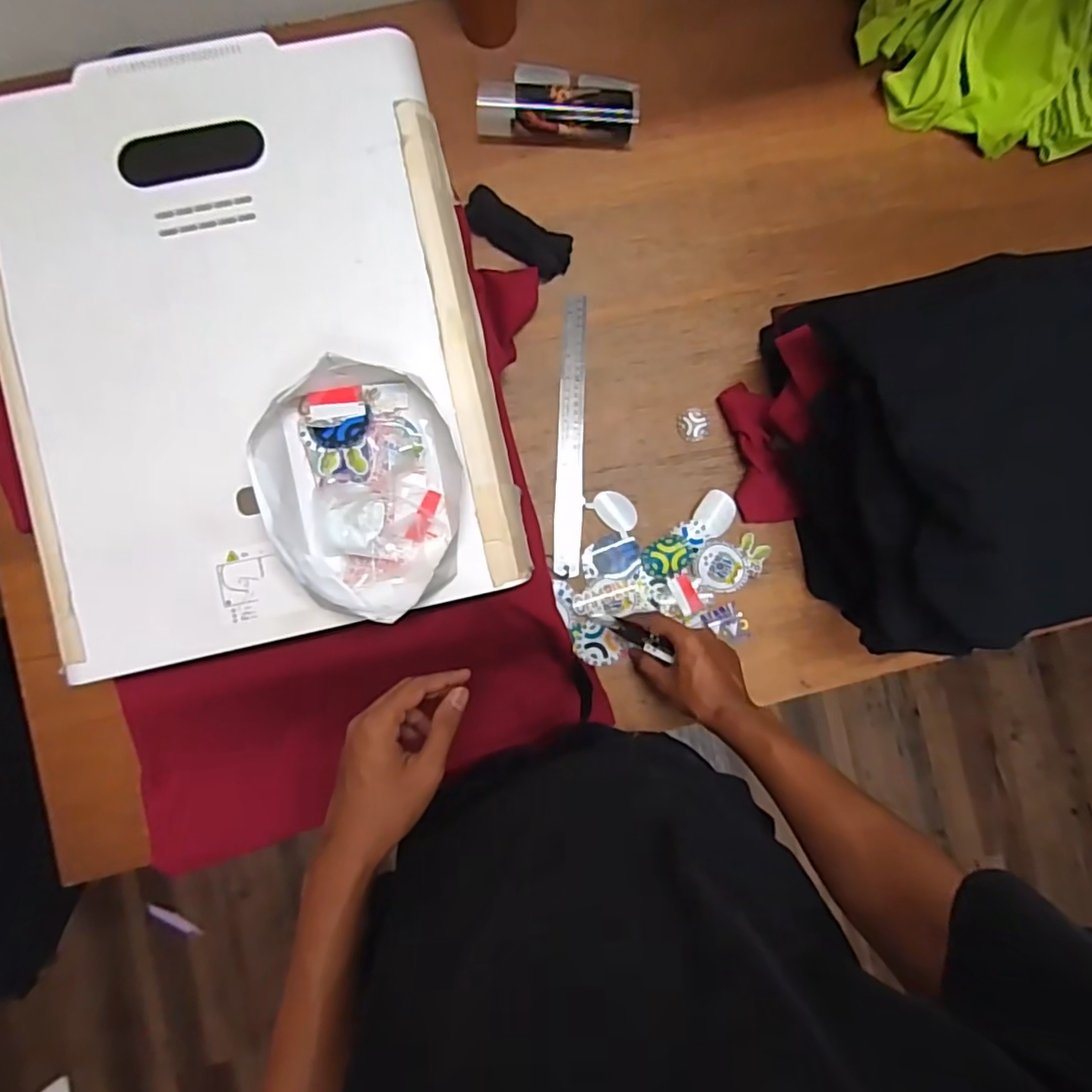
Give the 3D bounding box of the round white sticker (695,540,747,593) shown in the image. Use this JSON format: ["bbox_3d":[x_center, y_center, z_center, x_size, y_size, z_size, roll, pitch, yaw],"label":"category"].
[{"bbox_3d":[0.201,0.023,0.695,0.055,0.005,0.058,-2,86,-3],"label":"round white sticker"}]

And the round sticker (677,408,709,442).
[{"bbox_3d":[0.172,-0.141,0.706,0.035,0.006,0.040,-3,81,10],"label":"round sticker"}]

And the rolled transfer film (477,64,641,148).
[{"bbox_3d":[0.013,-0.507,0.697,0.181,0.041,0.084,2,86,-3],"label":"rolled transfer film"}]

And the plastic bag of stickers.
[{"bbox_3d":[-0.147,-0.046,0.500,0.149,0.049,0.202,-14,87,-4],"label":"plastic bag of stickers"}]

